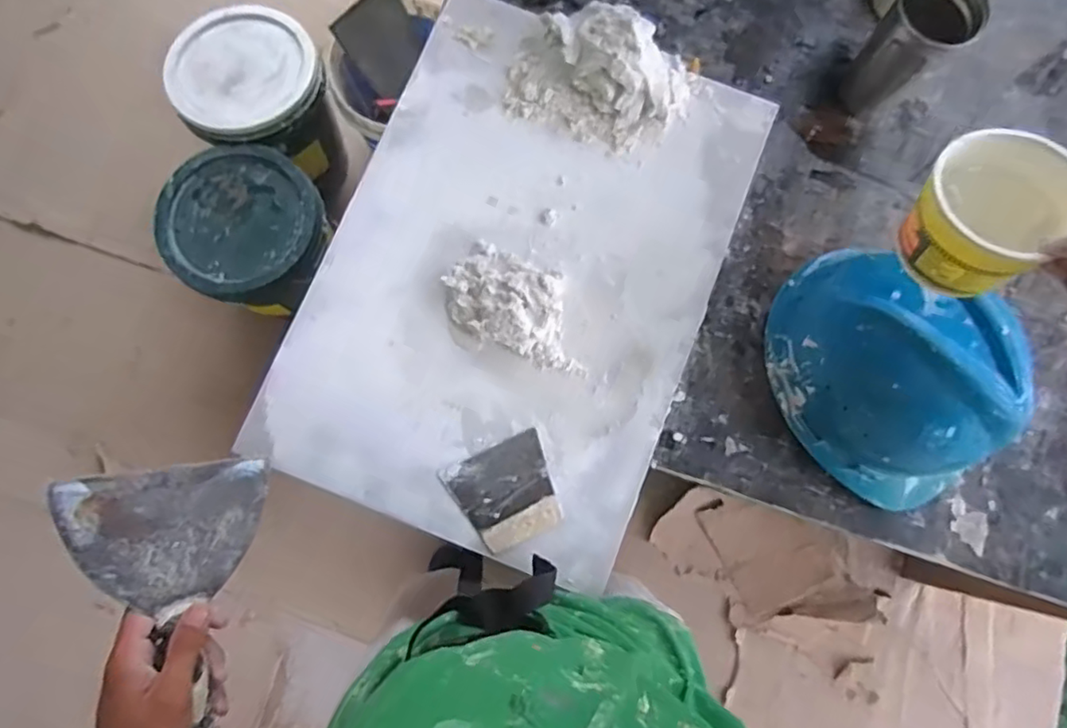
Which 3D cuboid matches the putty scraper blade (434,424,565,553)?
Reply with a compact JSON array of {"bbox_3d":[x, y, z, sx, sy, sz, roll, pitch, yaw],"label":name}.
[{"bbox_3d":[-0.028,0.134,0.645,0.102,0.004,0.099,-26,81,-6],"label":"putty scraper blade"}]

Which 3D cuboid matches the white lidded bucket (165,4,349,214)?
[{"bbox_3d":[-0.570,-0.561,1.336,0.279,0.278,0.305,0,80,-1],"label":"white lidded bucket"}]

